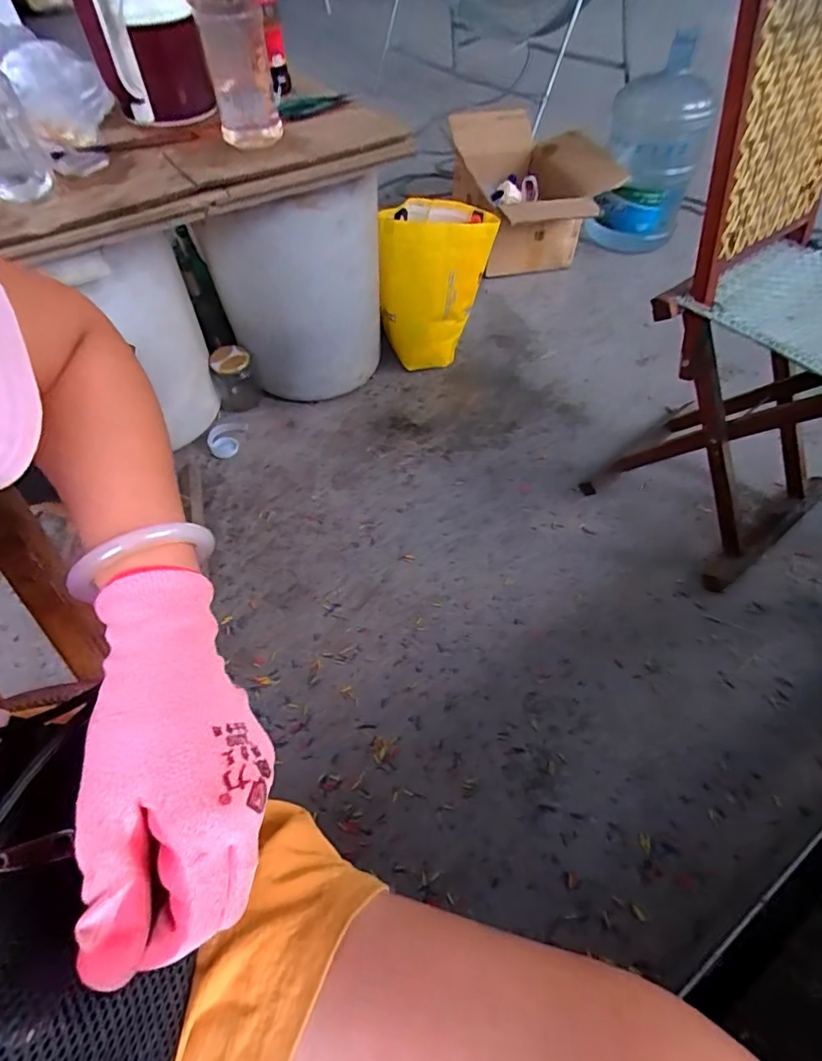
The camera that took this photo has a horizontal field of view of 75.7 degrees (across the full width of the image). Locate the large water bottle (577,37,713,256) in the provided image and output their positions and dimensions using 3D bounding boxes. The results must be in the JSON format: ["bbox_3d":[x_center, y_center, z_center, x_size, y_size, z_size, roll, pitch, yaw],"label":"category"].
[{"bbox_3d":[0.675,-1.042,1.519,0.257,0.429,0.298,16,57,13],"label":"large water bottle"}]

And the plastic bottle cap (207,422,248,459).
[{"bbox_3d":[-0.412,-0.201,1.180,0.069,0.033,0.104,9,54,10],"label":"plastic bottle cap"}]

